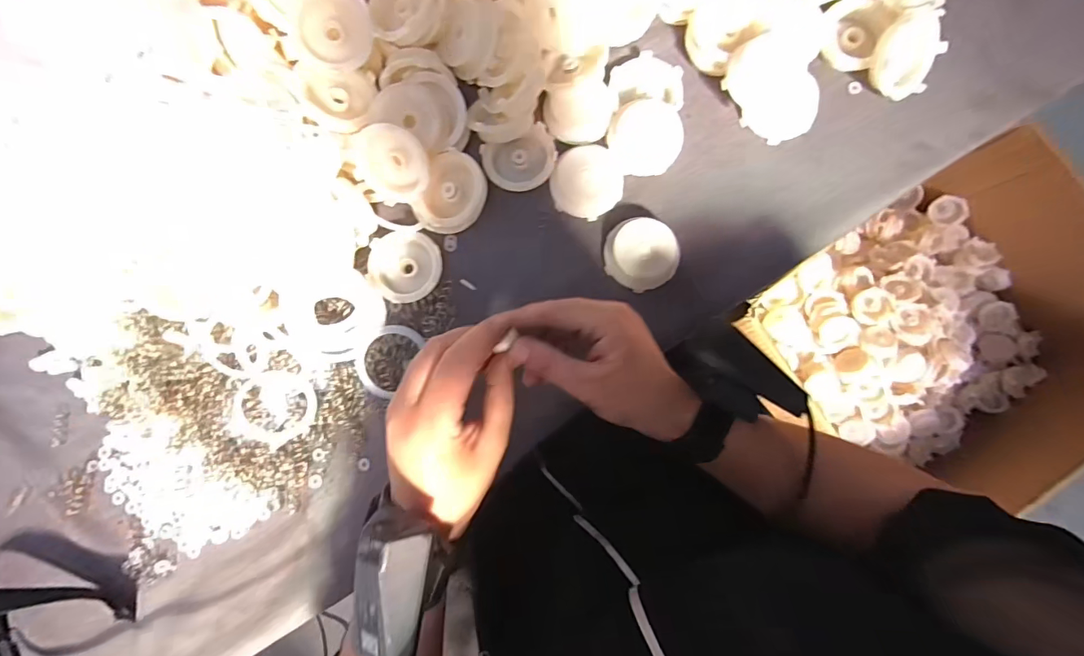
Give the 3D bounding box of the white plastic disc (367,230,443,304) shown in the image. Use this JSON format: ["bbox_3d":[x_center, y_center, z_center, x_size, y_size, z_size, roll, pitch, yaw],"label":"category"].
[{"bbox_3d":[-0.102,-0.045,0.347,0.053,0.018,0.052,0,85,3],"label":"white plastic disc"}]

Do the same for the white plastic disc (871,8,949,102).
[{"bbox_3d":[0.264,-0.197,0.333,0.053,0.015,0.053,0,120,-23],"label":"white plastic disc"}]

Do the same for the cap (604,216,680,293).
[{"bbox_3d":[0.075,-0.055,0.341,0.053,0.020,0.052,0,85,3],"label":"cap"}]

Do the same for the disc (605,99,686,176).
[{"bbox_3d":[0.079,-0.144,0.350,0.054,0.017,0.052,0,85,3],"label":"disc"}]

